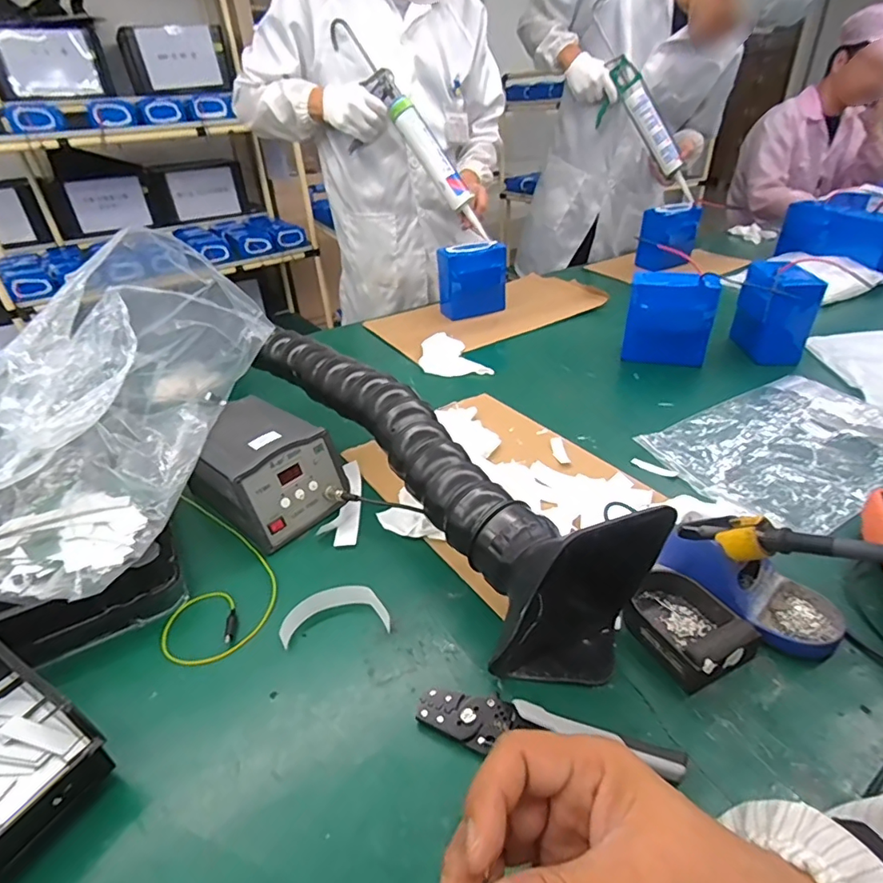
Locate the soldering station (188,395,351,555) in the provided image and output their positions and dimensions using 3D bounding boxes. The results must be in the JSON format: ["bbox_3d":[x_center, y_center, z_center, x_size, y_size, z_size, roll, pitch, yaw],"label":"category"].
[{"bbox_3d":[-0.227,0.031,0.640,0.150,0.093,0.193,-30,42,-34],"label":"soldering station"}]

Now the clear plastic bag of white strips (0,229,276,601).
[{"bbox_3d":[-0.356,-0.048,0.536,0.187,0.231,0.337,6,35,14],"label":"clear plastic bag of white strips"}]

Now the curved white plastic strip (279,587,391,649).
[{"bbox_3d":[-0.103,0.168,0.496,0.100,0.030,0.038,-9,36,-9],"label":"curved white plastic strip"}]

